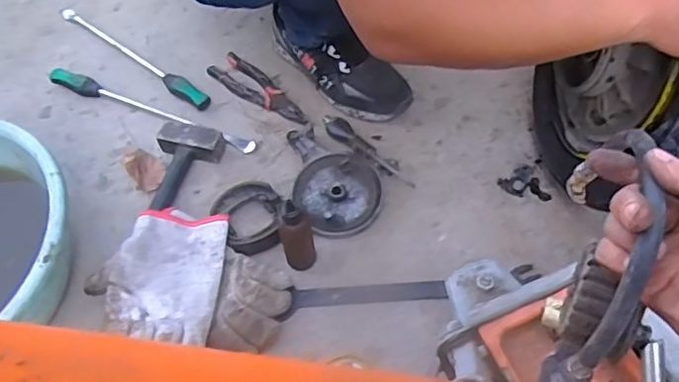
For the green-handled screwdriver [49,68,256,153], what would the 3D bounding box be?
[{"bbox_3d":[-0.295,-0.128,0.906,0.362,0.037,0.031,20,63,14],"label":"green-handled screwdriver"}]

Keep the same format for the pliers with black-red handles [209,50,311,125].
[{"bbox_3d":[-0.126,-0.158,0.926,0.190,0.012,0.058,37,69,21],"label":"pliers with black-red handles"}]

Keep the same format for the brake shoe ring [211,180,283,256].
[{"bbox_3d":[-0.117,0.037,0.795,0.086,0.028,0.103,-28,63,-12],"label":"brake shoe ring"}]

